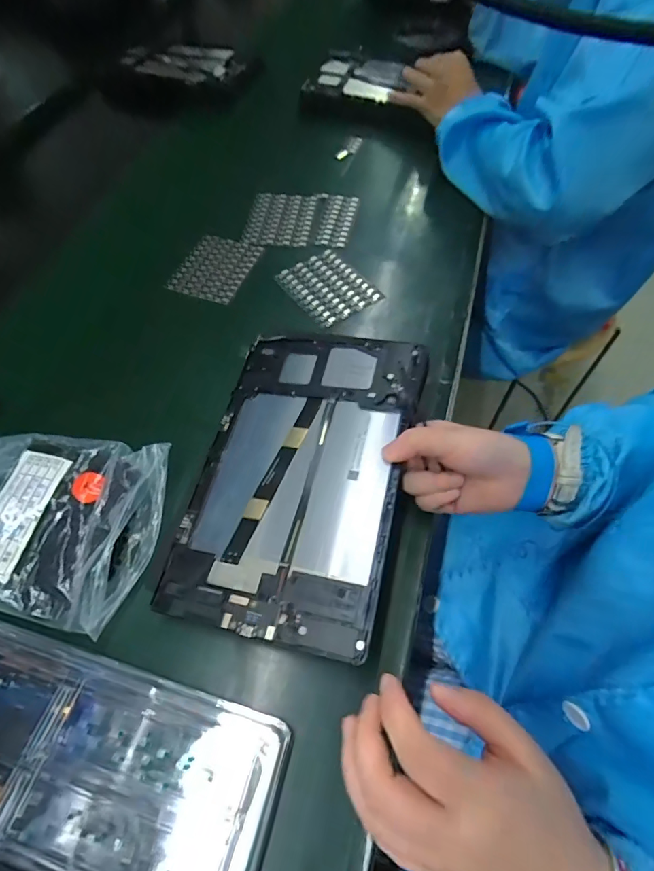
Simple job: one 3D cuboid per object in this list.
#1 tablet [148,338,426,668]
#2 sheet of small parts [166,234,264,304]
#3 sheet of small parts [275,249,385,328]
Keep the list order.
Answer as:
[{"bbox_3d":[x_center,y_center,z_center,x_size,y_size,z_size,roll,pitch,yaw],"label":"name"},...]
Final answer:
[{"bbox_3d":[-0.020,0.022,0.330,0.148,0.007,0.237,8,63,17],"label":"tablet"},{"bbox_3d":[-0.127,-0.196,0.511,0.077,0.006,0.100,21,62,11],"label":"sheet of small parts"},{"bbox_3d":[0.001,-0.167,0.499,0.079,0.007,0.099,-33,65,-19],"label":"sheet of small parts"}]

